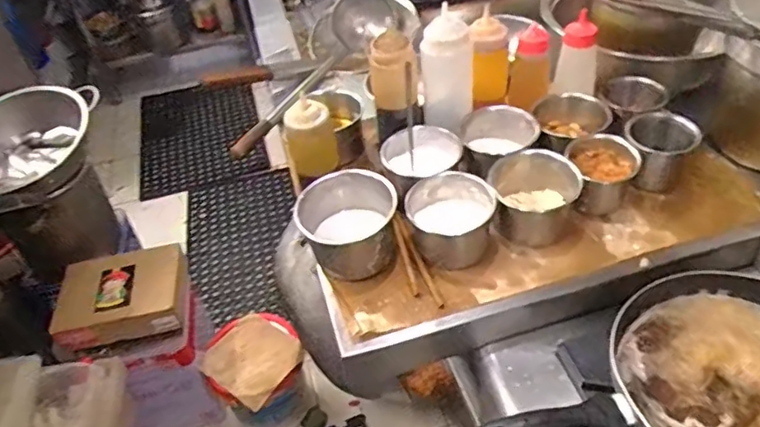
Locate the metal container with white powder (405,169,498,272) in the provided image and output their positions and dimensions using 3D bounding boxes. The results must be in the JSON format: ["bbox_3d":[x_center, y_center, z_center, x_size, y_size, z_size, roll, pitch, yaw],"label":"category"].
[{"bbox_3d":[0.100,0.012,0.847,0.116,0.091,0.112,-3,44,3],"label":"metal container with white powder"}]

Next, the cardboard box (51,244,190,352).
[{"bbox_3d":[-0.581,0.188,1.381,0.286,0.085,0.219,-8,54,-9],"label":"cardboard box"}]

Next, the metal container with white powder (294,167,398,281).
[{"bbox_3d":[-0.044,0.017,0.859,0.131,0.095,0.139,-19,45,-13],"label":"metal container with white powder"}]

